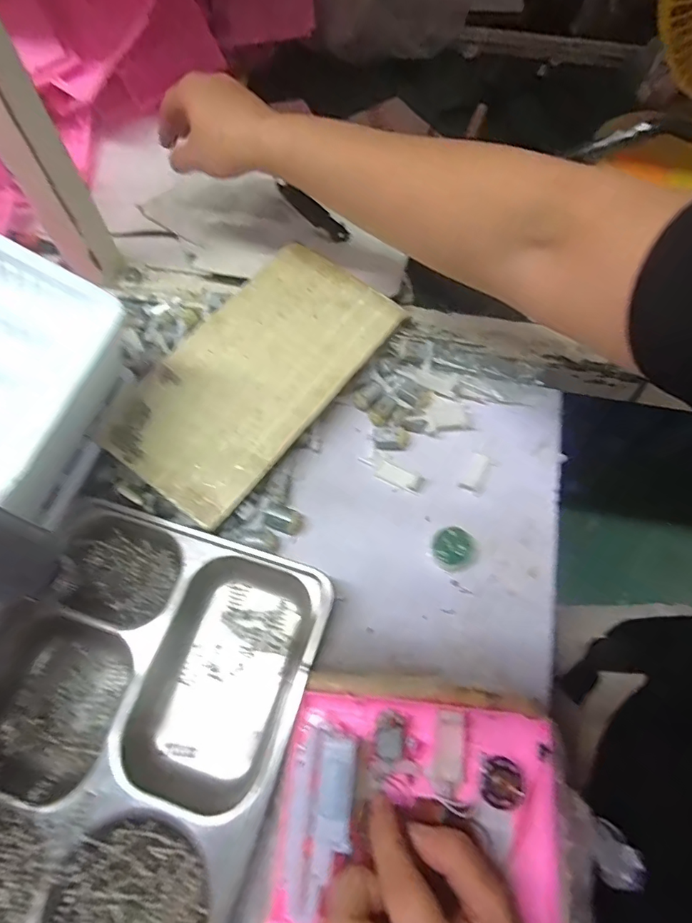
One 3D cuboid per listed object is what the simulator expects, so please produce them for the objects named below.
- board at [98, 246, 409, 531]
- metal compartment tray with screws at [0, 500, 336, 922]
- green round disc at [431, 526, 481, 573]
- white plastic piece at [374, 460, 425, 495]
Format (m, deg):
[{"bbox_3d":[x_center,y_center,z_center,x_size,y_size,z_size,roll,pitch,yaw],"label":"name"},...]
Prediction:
[{"bbox_3d":[-0.077,-0.082,0.426,0.134,0.006,0.262,38,72,8],"label":"board"},{"bbox_3d":[-0.152,0.182,0.329,0.218,0.033,0.276,16,66,7],"label":"metal compartment tray with screws"},{"bbox_3d":[0.090,0.072,0.399,0.038,0.016,0.034,33,69,14],"label":"green round disc"},{"bbox_3d":[0.048,0.013,0.430,0.042,0.004,0.018,25,68,10],"label":"white plastic piece"}]

